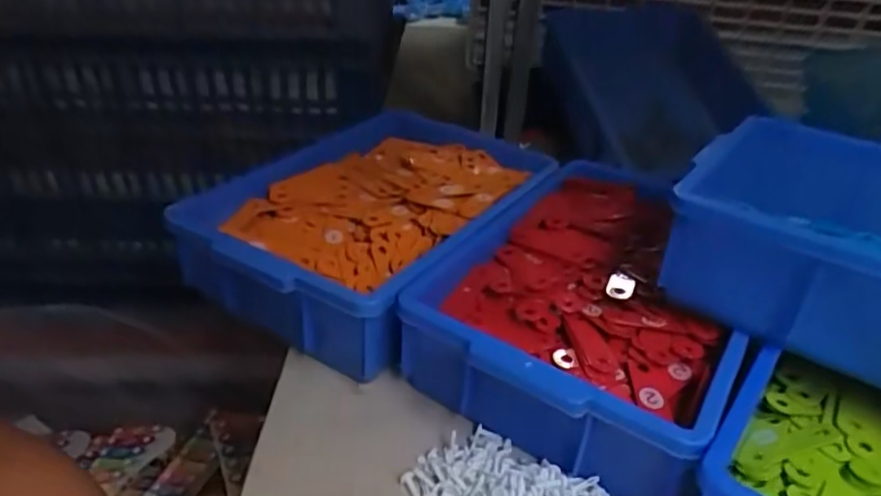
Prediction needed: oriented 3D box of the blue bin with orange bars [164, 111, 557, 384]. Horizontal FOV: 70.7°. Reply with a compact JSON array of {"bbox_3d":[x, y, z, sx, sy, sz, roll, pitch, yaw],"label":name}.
[{"bbox_3d":[-0.073,-0.030,0.666,0.262,0.106,0.366,20,36,24],"label":"blue bin with orange bars"}]

